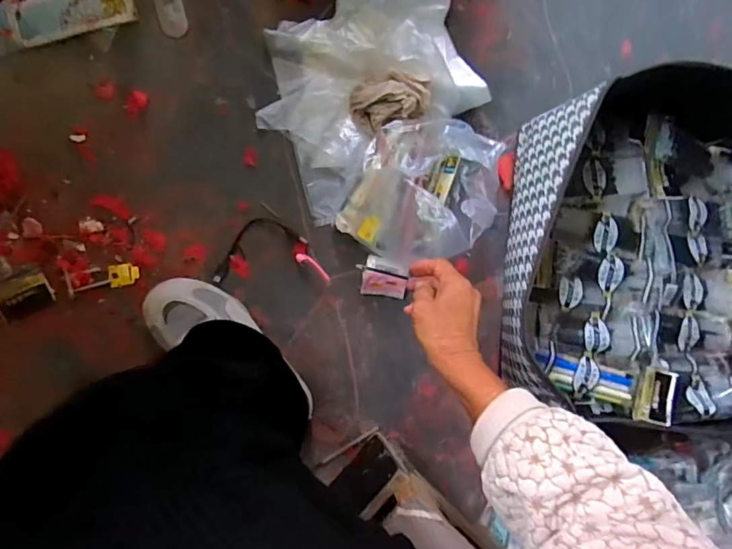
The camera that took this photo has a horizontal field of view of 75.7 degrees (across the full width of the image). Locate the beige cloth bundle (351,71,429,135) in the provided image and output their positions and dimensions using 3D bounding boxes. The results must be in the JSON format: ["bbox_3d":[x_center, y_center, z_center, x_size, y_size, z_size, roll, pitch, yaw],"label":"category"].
[{"bbox_3d":[0.034,-0.234,0.630,0.102,0.035,0.065,-19,90,-8],"label":"beige cloth bundle"}]

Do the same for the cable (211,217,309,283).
[{"bbox_3d":[-0.148,-0.042,0.620,0.125,0.014,0.057,-26,91,-8],"label":"cable"}]

